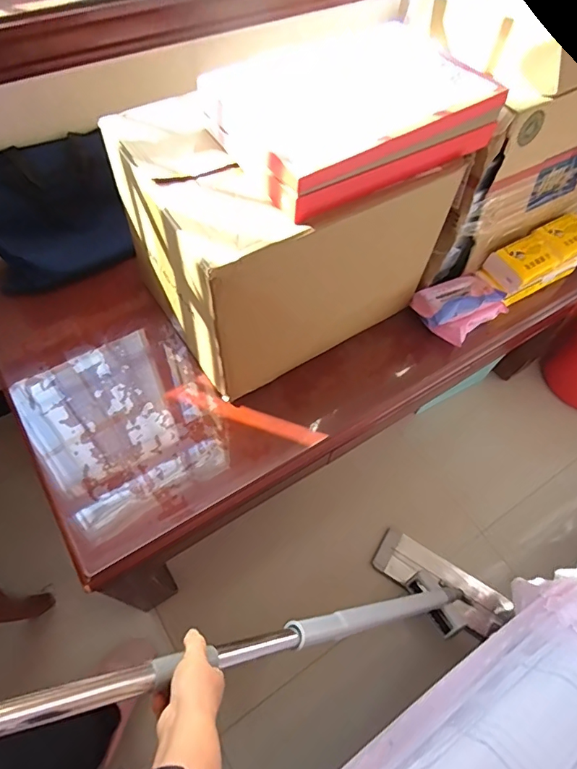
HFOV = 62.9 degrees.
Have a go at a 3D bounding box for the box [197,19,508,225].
[{"bbox_3d":[0.093,-0.411,0.695,0.372,0.064,0.273,-29,67,-18],"label":"box"}]

